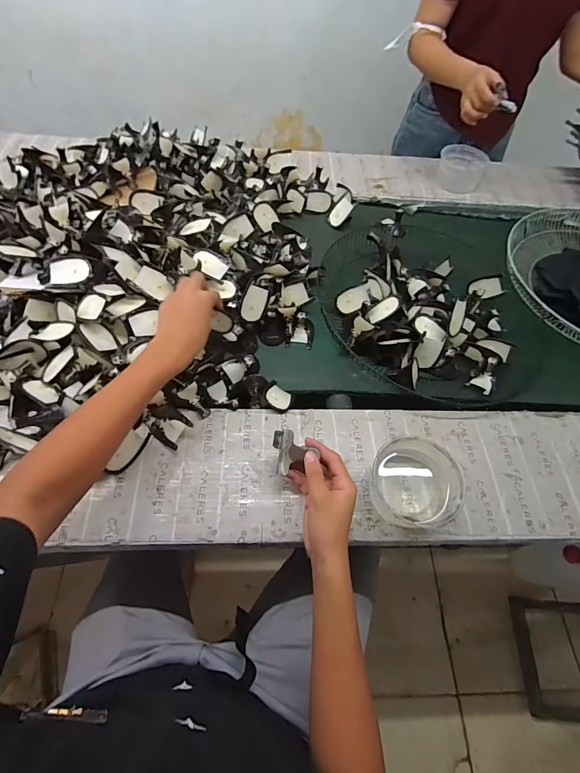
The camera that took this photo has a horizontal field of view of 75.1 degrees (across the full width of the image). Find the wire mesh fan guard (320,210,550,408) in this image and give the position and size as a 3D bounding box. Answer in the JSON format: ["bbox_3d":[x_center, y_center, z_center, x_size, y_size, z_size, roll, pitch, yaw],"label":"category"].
[{"bbox_3d":[0.297,-0.175,0.748,0.451,0.077,0.437,-34,67,-23],"label":"wire mesh fan guard"}]

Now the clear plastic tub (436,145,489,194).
[{"bbox_3d":[0.440,-0.559,0.974,0.113,0.070,0.118,2,58,-4],"label":"clear plastic tub"}]

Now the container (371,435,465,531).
[{"bbox_3d":[0.170,0.132,0.511,0.102,0.057,0.114,-11,60,-11],"label":"container"}]

